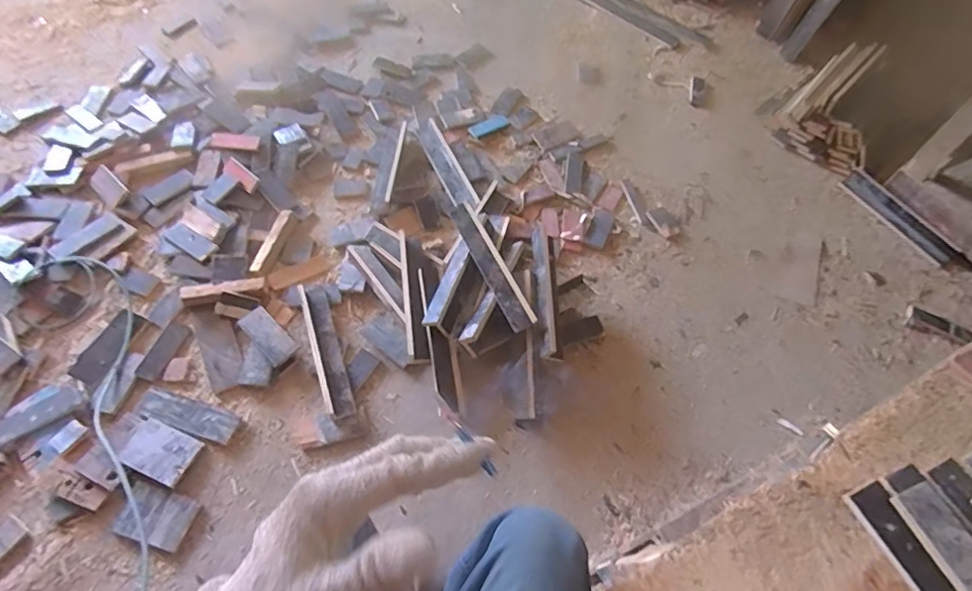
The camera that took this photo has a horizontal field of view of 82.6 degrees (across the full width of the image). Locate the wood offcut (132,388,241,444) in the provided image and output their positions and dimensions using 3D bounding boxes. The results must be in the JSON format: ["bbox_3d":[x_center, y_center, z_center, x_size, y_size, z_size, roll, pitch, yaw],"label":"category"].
[{"bbox_3d":[-0.698,0.281,1.298,0.247,0.017,0.074,18,57,7],"label":"wood offcut"}]

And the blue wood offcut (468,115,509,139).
[{"bbox_3d":[0.007,-0.557,1.809,0.139,0.013,0.056,-29,65,-20],"label":"blue wood offcut"}]

